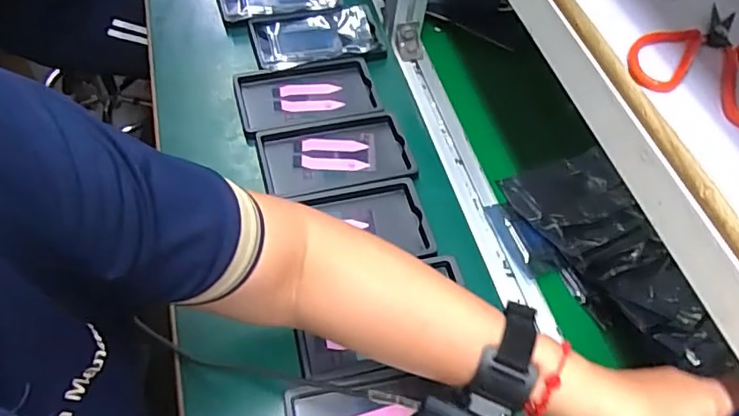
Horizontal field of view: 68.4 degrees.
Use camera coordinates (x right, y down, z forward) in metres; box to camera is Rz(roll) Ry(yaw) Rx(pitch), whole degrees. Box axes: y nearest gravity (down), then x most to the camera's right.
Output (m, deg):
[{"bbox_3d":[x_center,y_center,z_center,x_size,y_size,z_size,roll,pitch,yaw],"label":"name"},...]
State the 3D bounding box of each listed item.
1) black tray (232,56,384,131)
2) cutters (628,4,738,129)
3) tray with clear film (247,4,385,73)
[{"bbox_3d":[-0.072,-0.131,0.636,0.158,0.018,0.094,-11,58,-15],"label":"black tray"},{"bbox_3d":[0.240,-0.104,0.384,0.101,0.015,0.104,27,57,11],"label":"cutters"},{"bbox_3d":[-0.065,-0.213,0.688,0.157,0.021,0.098,-11,58,-15],"label":"tray with clear film"}]

